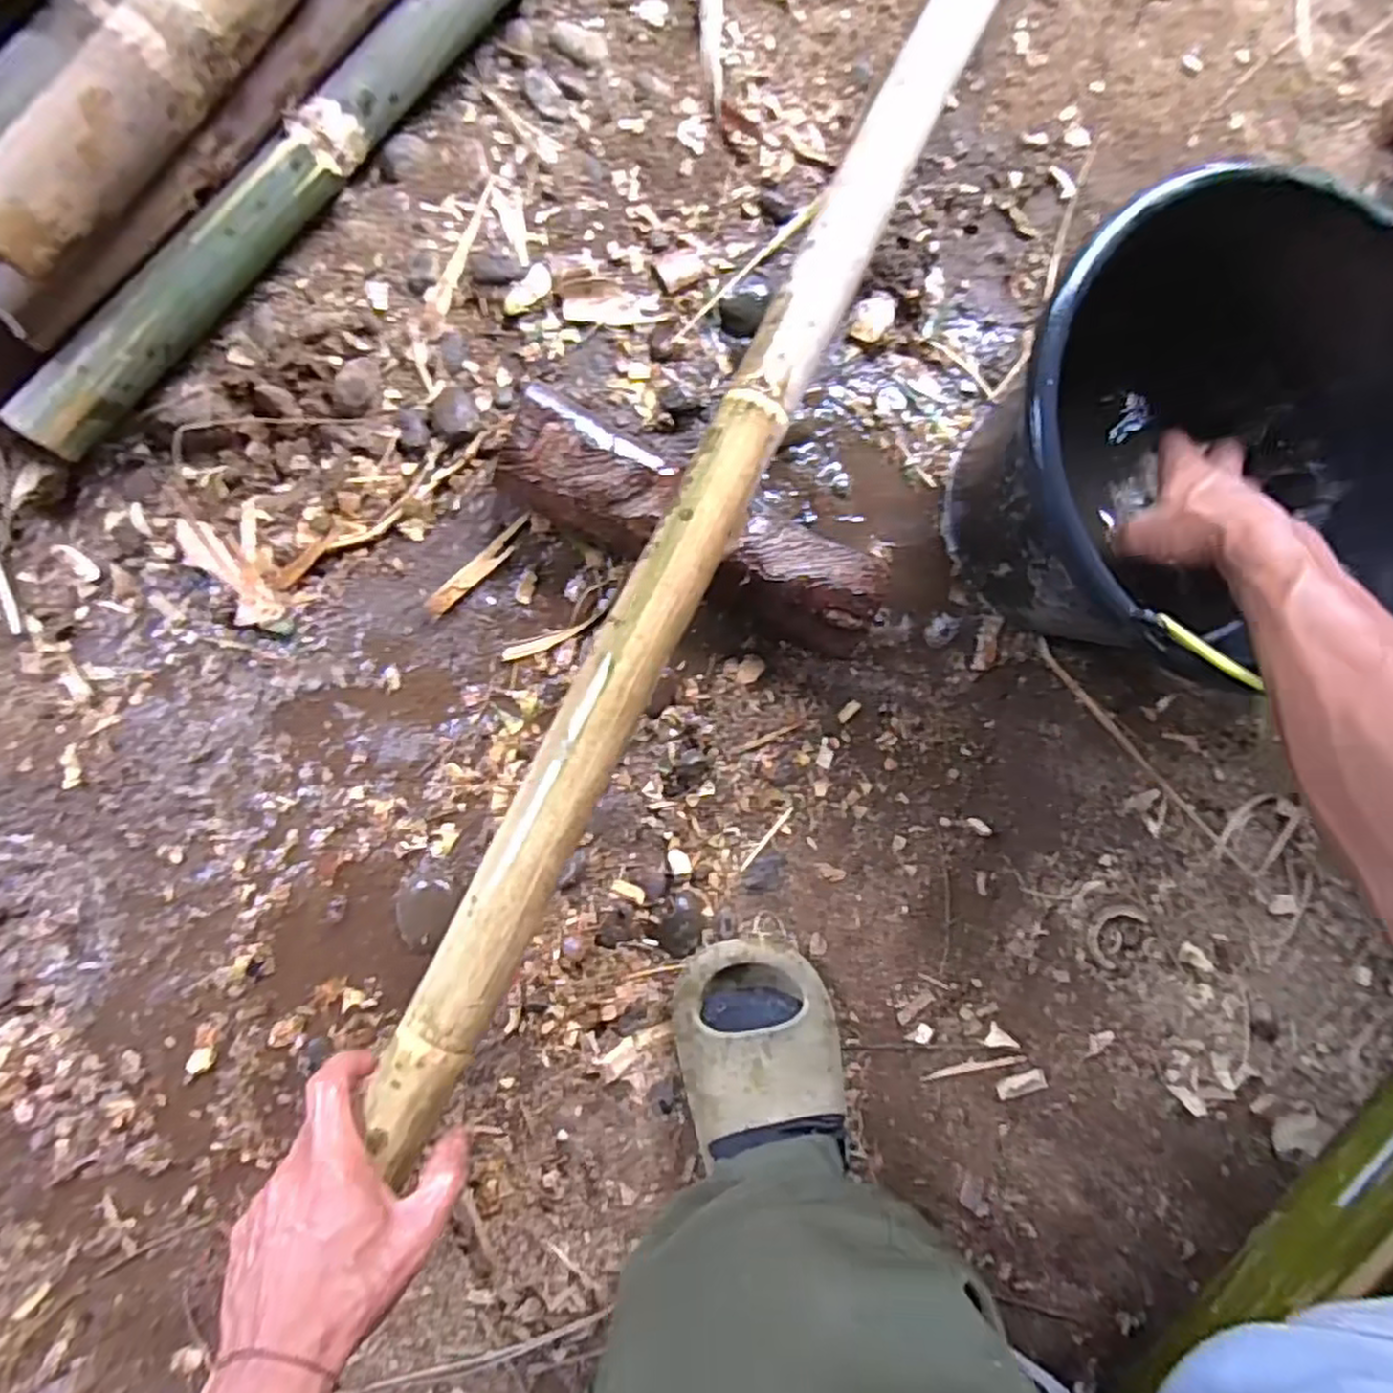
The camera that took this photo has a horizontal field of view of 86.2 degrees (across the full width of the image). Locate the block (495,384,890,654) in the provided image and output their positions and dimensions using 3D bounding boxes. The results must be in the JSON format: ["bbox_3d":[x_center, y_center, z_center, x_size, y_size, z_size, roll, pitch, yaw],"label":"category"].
[{"bbox_3d":[0.004,-0.113,0.510,0.273,0.065,0.074,22,86,-8],"label":"block"}]

